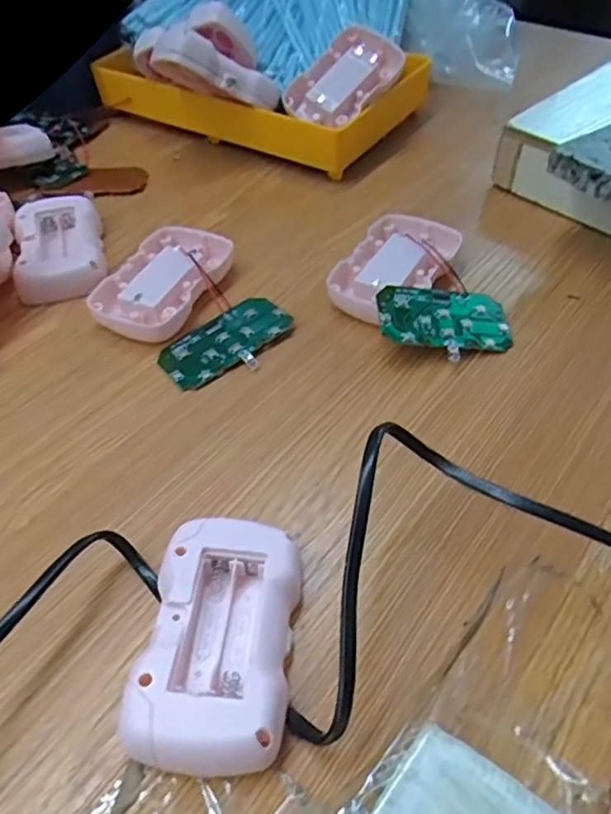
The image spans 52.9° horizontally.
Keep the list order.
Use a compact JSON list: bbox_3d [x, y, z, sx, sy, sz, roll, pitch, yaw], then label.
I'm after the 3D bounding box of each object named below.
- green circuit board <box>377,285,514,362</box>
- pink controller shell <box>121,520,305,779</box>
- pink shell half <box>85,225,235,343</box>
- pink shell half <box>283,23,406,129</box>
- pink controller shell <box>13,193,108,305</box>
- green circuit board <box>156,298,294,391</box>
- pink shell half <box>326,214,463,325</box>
[{"bbox_3d":[0.075,-0.046,0.328,0.073,0.004,0.043,5,59,-12],"label":"green circuit board"},{"bbox_3d":[-0.030,0.082,0.219,0.050,0.024,0.086,3,49,4],"label":"pink controller shell"},{"bbox_3d":[-0.081,-0.074,0.362,0.057,0.017,0.089,15,51,14],"label":"pink shell half"},{"bbox_3d":[0.027,-0.238,0.440,0.056,0.013,0.079,36,83,15],"label":"pink shell half"},{"bbox_3d":[-0.153,-0.100,0.381,0.051,0.022,0.081,-13,50,-10],"label":"pink controller shell"},{"bbox_3d":[-0.042,-0.036,0.334,0.073,0.007,0.042,-32,56,-24],"label":"green circuit board"},{"bbox_3d":[0.051,-0.081,0.361,0.053,0.021,0.096,22,53,19],"label":"pink shell half"}]

